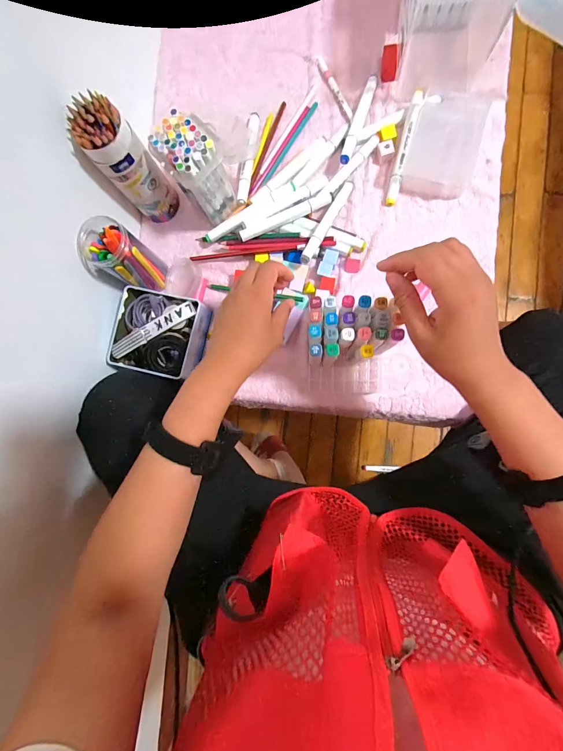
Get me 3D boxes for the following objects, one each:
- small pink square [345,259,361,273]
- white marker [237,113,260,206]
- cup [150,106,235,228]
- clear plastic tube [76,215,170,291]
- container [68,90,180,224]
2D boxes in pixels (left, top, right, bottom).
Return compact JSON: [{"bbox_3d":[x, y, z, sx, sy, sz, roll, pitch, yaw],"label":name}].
[{"bbox_3d":[0.107,-0.165,0.495,0.022,0.004,0.020,11,90,7],"label":"small pink square"},{"bbox_3d":[-0.051,-0.340,0.512,0.017,0.019,0.150,7,89,7],"label":"white marker"},{"bbox_3d":[-0.111,-0.283,0.461,0.070,0.128,0.074,0,88,7],"label":"cup"},{"bbox_3d":[-0.223,-0.163,0.467,0.065,0.137,0.069,0,88,7],"label":"clear plastic tube"},{"bbox_3d":[-0.204,-0.285,0.461,0.060,0.183,0.056,0,88,7],"label":"container"}]

